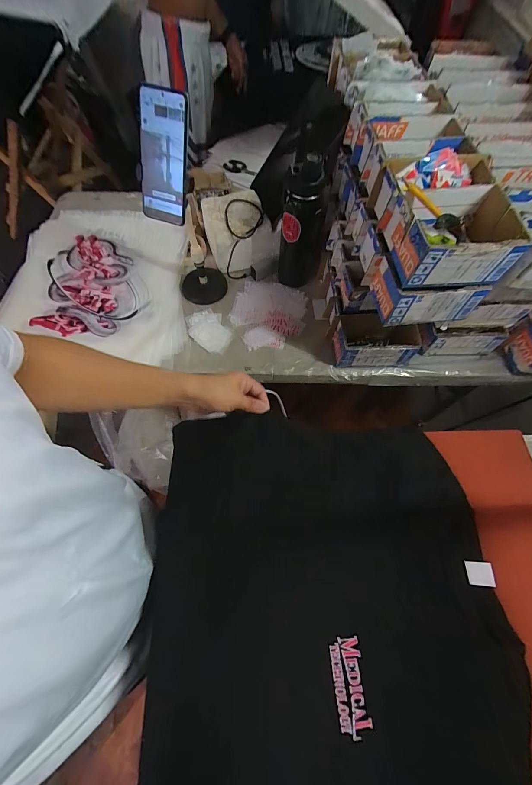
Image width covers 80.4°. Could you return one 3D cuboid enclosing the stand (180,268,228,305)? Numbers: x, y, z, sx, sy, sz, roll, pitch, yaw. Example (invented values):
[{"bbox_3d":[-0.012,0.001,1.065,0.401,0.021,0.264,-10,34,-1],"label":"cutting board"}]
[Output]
[{"bbox_3d":[-0.148,-0.259,0.761,0.107,0.031,0.096,-23,78,-10],"label":"stand"}]

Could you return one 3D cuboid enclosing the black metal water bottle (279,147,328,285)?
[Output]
[{"bbox_3d":[0.079,-0.340,0.673,0.092,0.261,0.088,11,64,3],"label":"black metal water bottle"}]

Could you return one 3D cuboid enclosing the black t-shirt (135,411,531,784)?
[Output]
[{"bbox_3d":[0.069,0.272,0.399,0.418,0.104,0.479,2,64,-1],"label":"black t-shirt"}]

